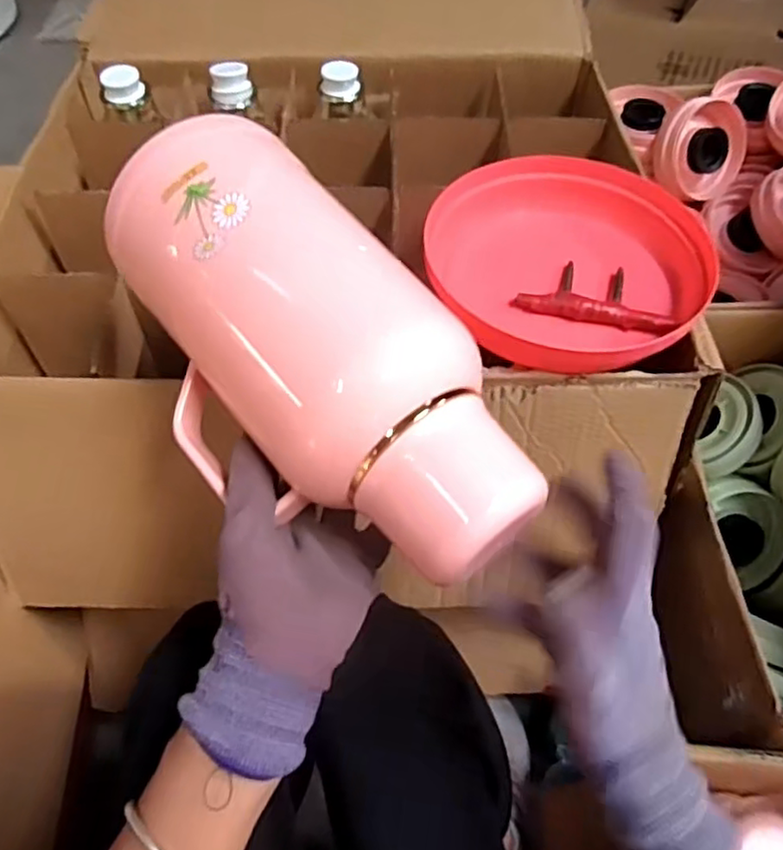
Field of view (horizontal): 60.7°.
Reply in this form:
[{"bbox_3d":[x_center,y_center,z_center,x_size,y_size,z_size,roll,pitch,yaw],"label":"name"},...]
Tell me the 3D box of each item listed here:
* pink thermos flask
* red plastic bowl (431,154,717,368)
[{"bbox_3d":[-0.049,-0.035,0.373,0.132,0.105,0.289,-37,74,-22],"label":"pink thermos flask"},{"bbox_3d":[0.151,-0.141,0.561,0.206,0.057,0.217,0,56,0],"label":"red plastic bowl"}]

